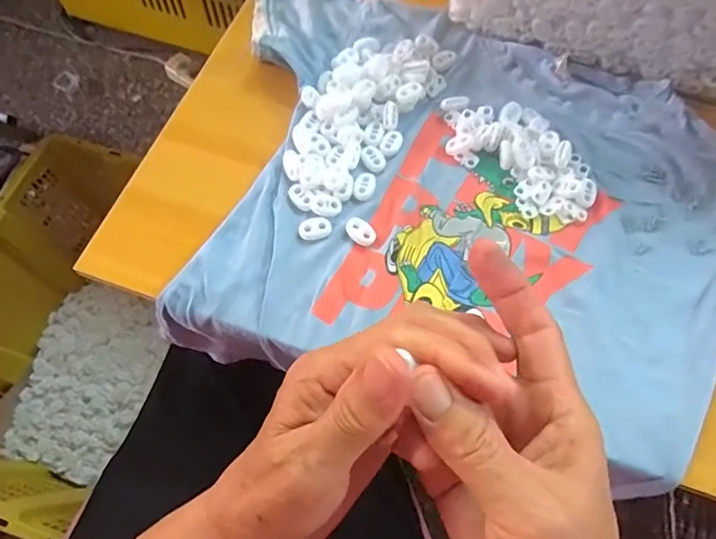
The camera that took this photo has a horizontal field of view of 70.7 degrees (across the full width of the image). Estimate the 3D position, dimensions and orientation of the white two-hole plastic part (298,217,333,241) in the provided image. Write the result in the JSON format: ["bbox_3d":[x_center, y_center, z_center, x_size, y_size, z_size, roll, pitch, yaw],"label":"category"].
[{"bbox_3d":[-0.030,-0.029,0.353,0.022,0.004,0.016,-10,67,-5],"label":"white two-hole plastic part"}]

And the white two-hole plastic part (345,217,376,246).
[{"bbox_3d":[0.003,-0.027,0.354,0.016,0.006,0.022,-42,73,-17],"label":"white two-hole plastic part"}]

